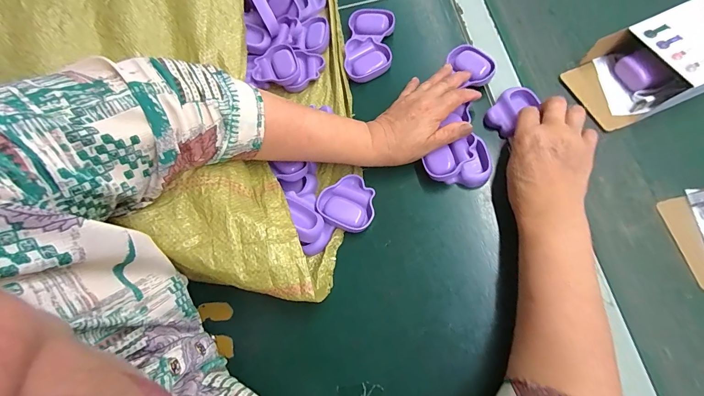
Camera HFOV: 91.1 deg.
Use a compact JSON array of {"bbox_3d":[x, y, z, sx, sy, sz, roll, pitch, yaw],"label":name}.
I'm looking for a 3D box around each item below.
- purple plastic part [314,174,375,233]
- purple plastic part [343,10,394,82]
[{"bbox_3d":[-0.003,0.005,0.394,0.062,0.013,0.062,0,69,0],"label":"purple plastic part"},{"bbox_3d":[0.024,-0.216,0.483,0.062,0.014,0.119,5,69,2],"label":"purple plastic part"}]

